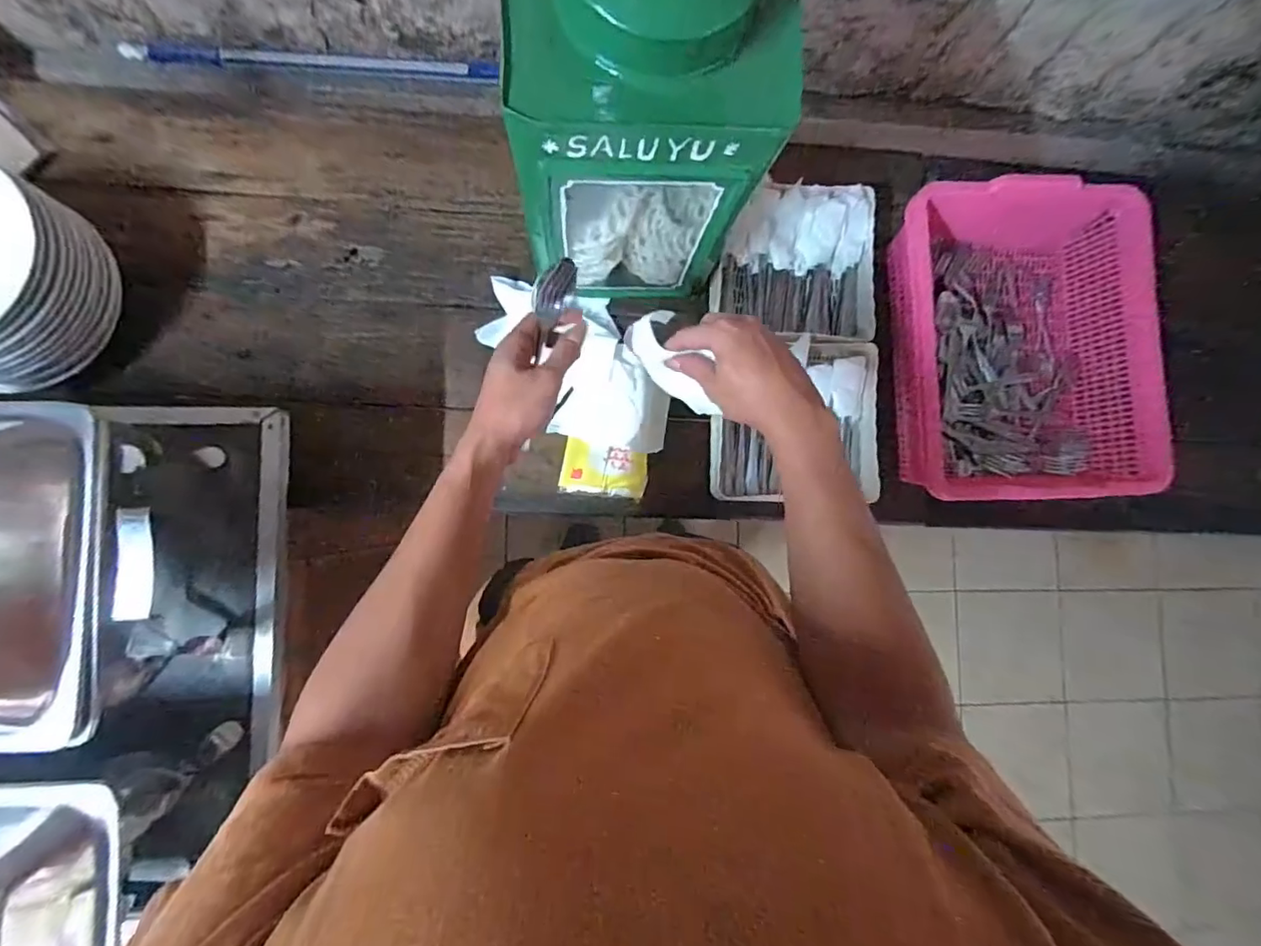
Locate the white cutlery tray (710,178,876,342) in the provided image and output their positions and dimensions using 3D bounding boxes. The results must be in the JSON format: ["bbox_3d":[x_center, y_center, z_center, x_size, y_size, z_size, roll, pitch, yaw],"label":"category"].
[{"bbox_3d":[0.228,-0.282,0.755,0.218,0.055,0.202,6,85,-5],"label":"white cutlery tray"}]

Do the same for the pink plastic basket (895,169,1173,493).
[{"bbox_3d":[0.509,-0.166,0.730,0.305,0.108,0.391,-2,86,-5],"label":"pink plastic basket"}]

